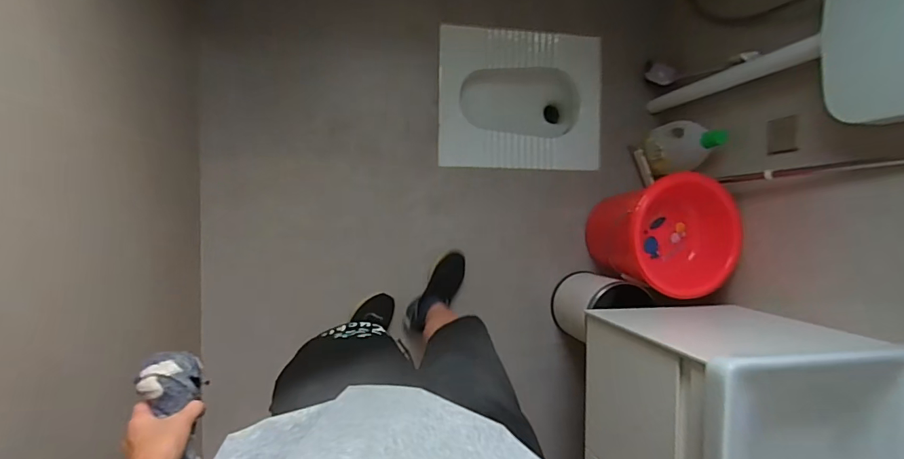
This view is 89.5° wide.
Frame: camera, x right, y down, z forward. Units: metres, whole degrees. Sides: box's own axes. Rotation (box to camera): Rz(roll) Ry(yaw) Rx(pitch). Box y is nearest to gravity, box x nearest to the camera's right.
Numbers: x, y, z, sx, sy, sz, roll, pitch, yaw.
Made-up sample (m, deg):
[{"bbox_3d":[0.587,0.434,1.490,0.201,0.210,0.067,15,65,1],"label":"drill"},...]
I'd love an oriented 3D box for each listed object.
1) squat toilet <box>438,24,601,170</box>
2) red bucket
[{"bbox_3d":[0.224,-0.438,1.600,0.568,0.165,0.462,1,90,-9],"label":"squat toilet"},{"bbox_3d":[0.635,0.031,1.395,0.321,0.316,0.327,0,90,-9],"label":"red bucket"}]

